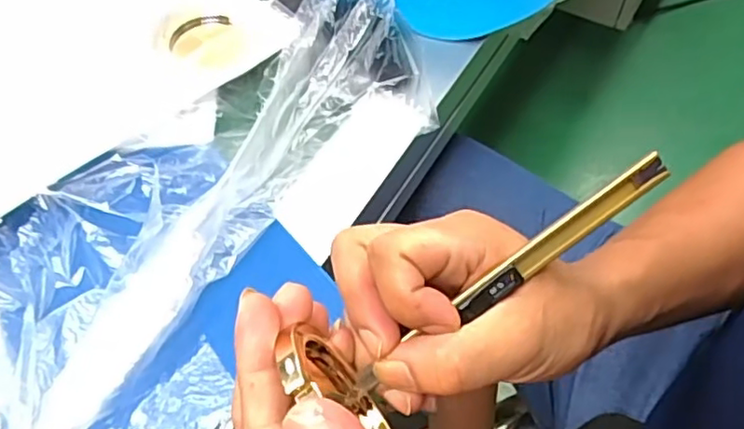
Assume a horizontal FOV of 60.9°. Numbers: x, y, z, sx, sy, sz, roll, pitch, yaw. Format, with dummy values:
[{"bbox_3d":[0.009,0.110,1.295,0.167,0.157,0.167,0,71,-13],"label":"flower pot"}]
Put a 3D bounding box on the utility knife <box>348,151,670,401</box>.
[{"bbox_3d":[0.050,0.025,0.241,0.145,0.009,0.010,-37,62,2],"label":"utility knife"}]

